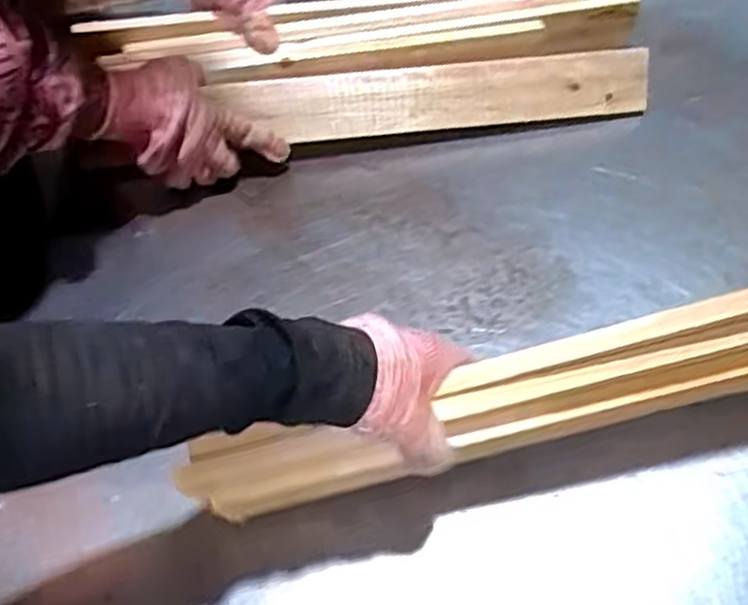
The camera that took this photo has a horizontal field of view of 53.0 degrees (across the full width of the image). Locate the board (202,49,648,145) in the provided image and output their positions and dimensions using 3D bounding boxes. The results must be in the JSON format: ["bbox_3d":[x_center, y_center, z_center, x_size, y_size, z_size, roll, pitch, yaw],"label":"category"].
[{"bbox_3d":[0.060,-0.197,0.727,0.401,0.062,0.023,-6,24,-2],"label":"board"}]

